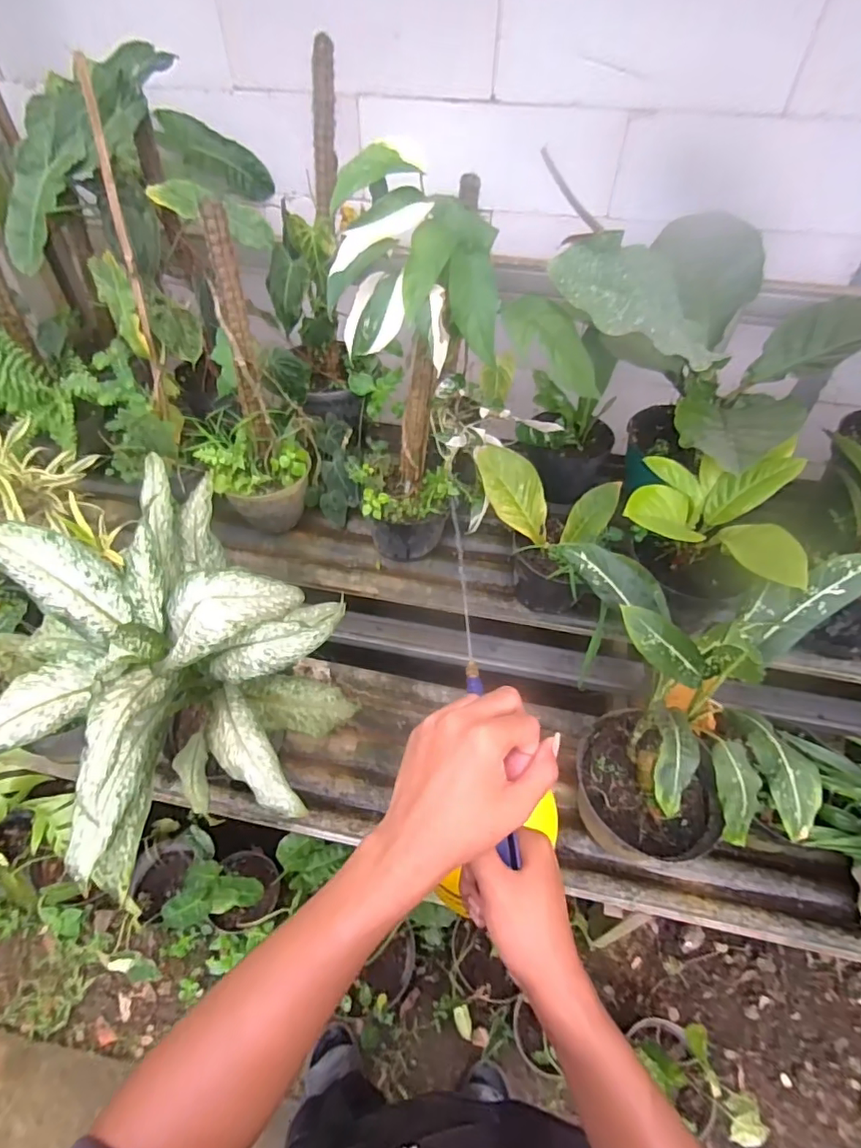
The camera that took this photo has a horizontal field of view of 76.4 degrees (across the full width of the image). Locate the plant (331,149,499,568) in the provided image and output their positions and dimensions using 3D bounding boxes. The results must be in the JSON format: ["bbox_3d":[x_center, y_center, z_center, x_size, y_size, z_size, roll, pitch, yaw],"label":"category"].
[{"bbox_3d":[-0.022,-0.279,0.856,0.216,0.555,0.193,0,49,-1],"label":"plant"}]

